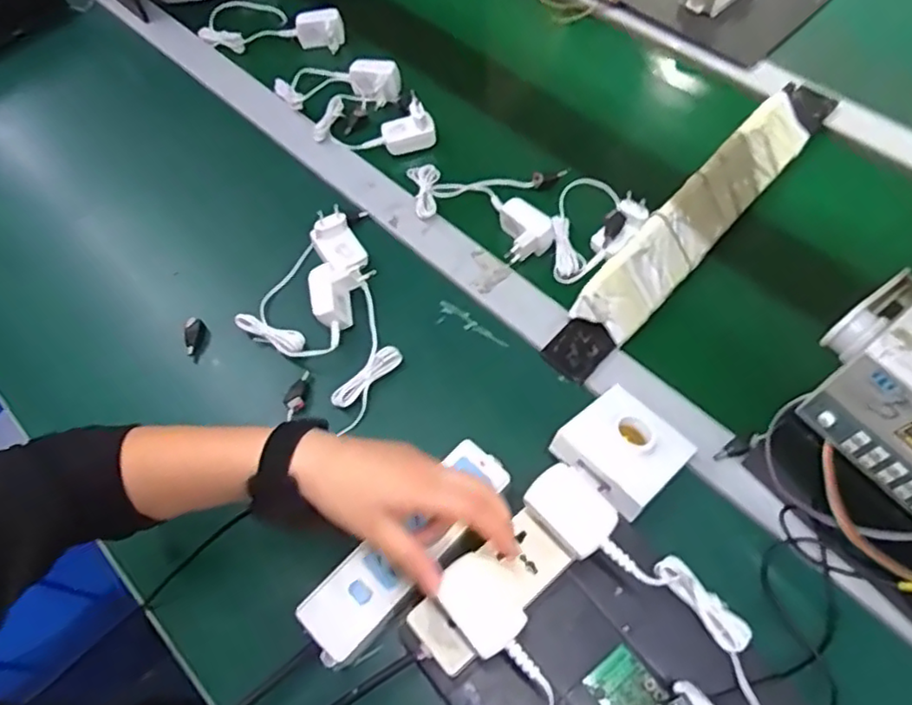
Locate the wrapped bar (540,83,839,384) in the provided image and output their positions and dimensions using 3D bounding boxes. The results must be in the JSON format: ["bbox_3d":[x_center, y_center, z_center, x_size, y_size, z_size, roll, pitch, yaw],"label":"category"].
[{"bbox_3d":[0.261,-0.151,0.651,0.056,0.049,0.475,39,70,22],"label":"wrapped bar"}]

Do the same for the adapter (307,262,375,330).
[{"bbox_3d":[-0.109,-0.057,0.611,0.060,0.038,0.053,-13,61,-3],"label":"adapter"}]

